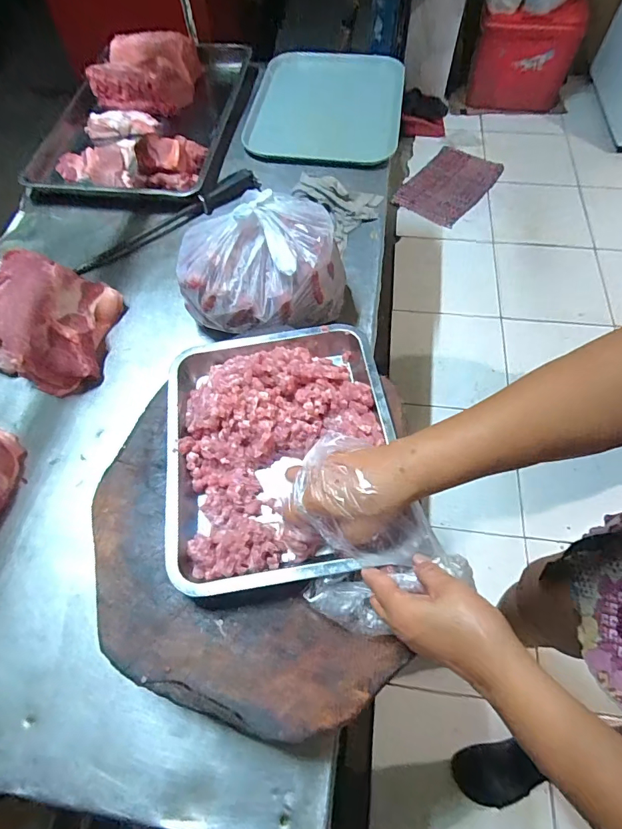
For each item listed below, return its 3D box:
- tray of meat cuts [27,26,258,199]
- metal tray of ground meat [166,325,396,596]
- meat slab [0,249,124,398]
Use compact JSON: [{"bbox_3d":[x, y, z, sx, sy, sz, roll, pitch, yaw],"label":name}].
[{"bbox_3d":[-0.394,-0.721,0.990,0.415,0.100,0.590,5,62,3],"label":"tray of meat cuts"},{"bbox_3d":[-0.038,0.025,0.484,0.252,0.077,0.306,-8,62,-4],"label":"metal tray of ground meat"},{"bbox_3d":[-0.456,-0.164,0.705,0.274,0.079,0.205,18,63,10],"label":"meat slab"}]

